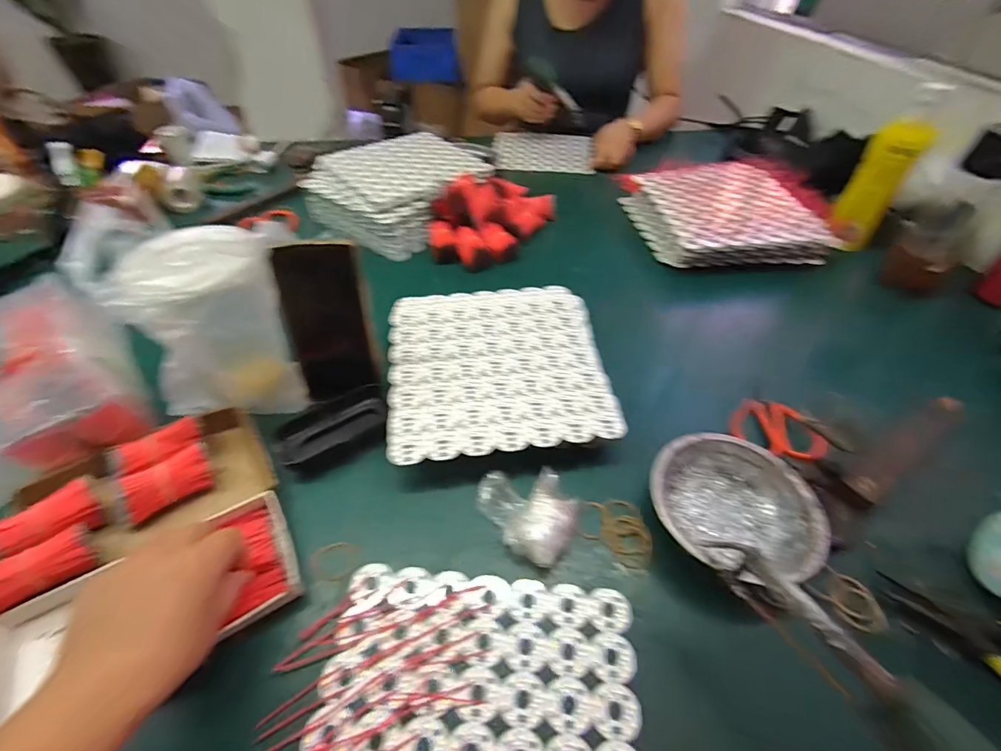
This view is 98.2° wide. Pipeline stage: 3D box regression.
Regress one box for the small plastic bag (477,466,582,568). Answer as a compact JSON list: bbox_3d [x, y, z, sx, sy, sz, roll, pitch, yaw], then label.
[{"bbox_3d":[0.025,0.113,0.374,0.068,0.026,0.091,-27,54,-24],"label":"small plastic bag"}]

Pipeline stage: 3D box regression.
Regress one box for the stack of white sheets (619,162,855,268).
[{"bbox_3d":[0.366,-0.261,0.702,0.261,0.071,0.245,-5,48,-6],"label":"stack of white sheets"}]

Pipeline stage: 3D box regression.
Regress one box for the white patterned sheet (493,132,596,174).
[{"bbox_3d":[0.091,-0.493,0.949,0.211,0.013,0.217,5,48,2],"label":"white patterned sheet"}]

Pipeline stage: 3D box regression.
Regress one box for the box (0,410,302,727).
[{"bbox_3d":[-0.281,0.125,0.346,0.191,0.047,0.200,-21,52,-19],"label":"box"}]

